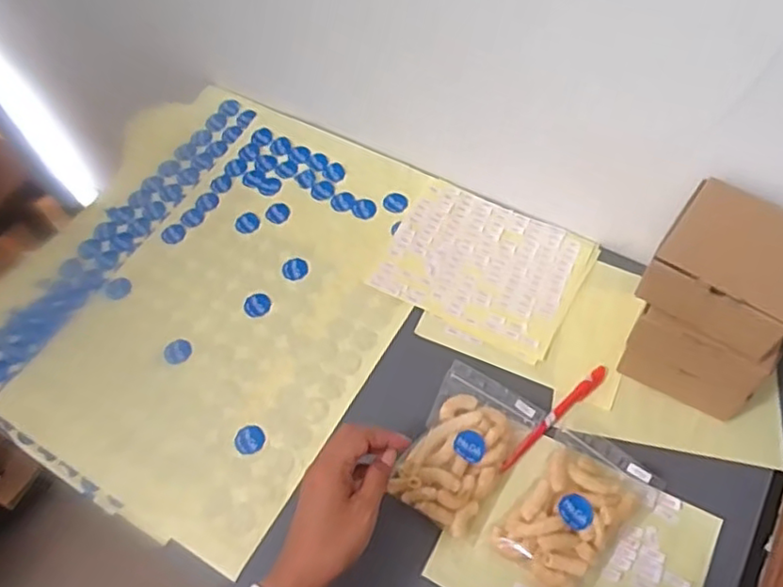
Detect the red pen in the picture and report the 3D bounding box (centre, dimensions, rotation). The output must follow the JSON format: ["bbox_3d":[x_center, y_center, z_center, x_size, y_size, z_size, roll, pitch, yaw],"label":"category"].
[{"bbox_3d":[0.153,0.117,0.591,0.143,0.010,0.014,-38,64,-17],"label":"red pen"}]

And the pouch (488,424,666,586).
[{"bbox_3d":[0.156,0.186,0.536,0.091,0.030,0.136,38,68,22],"label":"pouch"}]

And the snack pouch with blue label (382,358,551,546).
[{"bbox_3d":[0.067,0.140,0.564,0.091,0.029,0.137,27,65,18],"label":"snack pouch with blue label"}]

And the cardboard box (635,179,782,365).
[{"bbox_3d":[0.275,-0.022,0.505,0.112,0.055,0.107,32,67,21],"label":"cardboard box"}]

